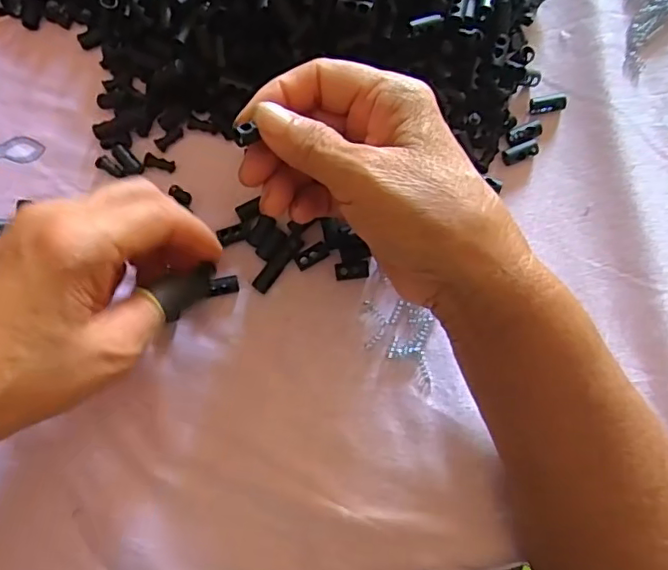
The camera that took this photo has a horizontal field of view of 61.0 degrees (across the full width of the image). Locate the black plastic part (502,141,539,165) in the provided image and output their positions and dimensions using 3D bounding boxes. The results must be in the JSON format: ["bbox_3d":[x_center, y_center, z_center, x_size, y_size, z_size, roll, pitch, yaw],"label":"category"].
[{"bbox_3d":[0.103,-0.073,0.313,0.019,0.006,0.009,-22,81,-3],"label":"black plastic part"}]

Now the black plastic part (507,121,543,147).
[{"bbox_3d":[0.106,-0.084,0.314,0.020,0.005,0.009,-23,81,-3],"label":"black plastic part"}]

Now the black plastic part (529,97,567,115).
[{"bbox_3d":[0.120,-0.101,0.318,0.019,0.006,0.008,0,80,20],"label":"black plastic part"}]

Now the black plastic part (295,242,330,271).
[{"bbox_3d":[-0.012,-0.016,0.306,0.018,0.004,0.009,-29,82,-4],"label":"black plastic part"}]

